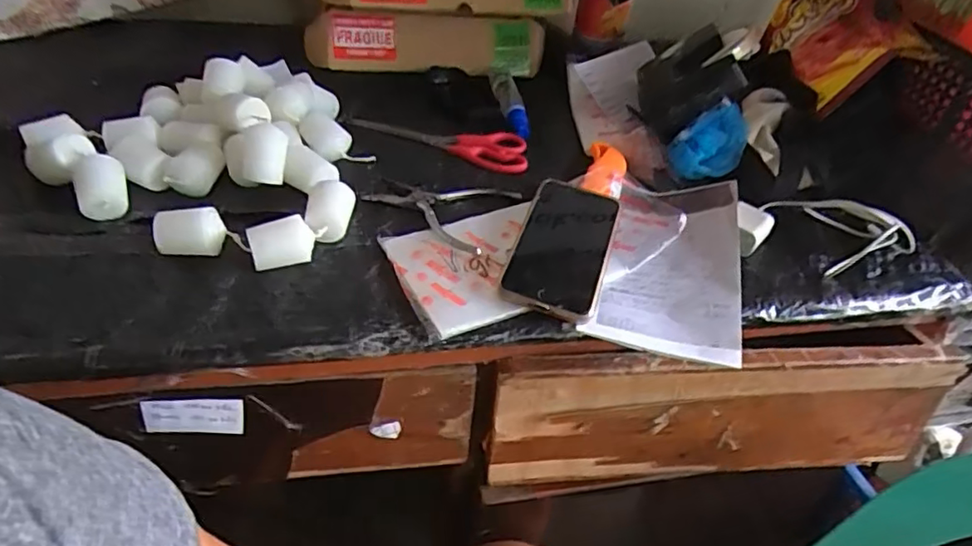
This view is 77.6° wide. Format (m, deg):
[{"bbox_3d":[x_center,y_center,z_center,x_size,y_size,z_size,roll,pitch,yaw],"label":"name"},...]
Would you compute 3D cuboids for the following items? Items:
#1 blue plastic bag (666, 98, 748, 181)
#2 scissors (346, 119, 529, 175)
[{"bbox_3d":[0.230,-0.136,0.625,0.068,0.059,0.055,-12,44,-22],"label":"blue plastic bag"},{"bbox_3d":[-0.048,-0.149,0.656,0.199,0.014,0.061,18,41,12],"label":"scissors"}]

